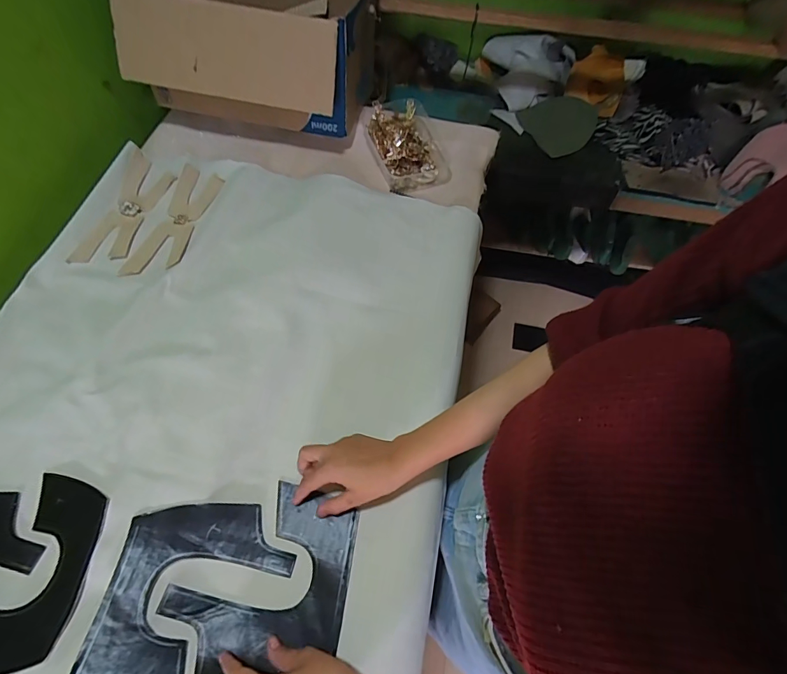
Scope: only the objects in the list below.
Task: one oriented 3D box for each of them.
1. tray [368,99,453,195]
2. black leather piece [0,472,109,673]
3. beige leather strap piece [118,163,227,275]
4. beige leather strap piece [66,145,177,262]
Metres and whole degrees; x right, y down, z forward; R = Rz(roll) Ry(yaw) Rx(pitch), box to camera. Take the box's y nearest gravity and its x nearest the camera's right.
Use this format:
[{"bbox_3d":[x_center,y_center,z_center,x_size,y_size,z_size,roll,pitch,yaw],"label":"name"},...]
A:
[{"bbox_3d":[0.024,-0.356,0.723,0.125,0.060,0.172,-17,64,-12],"label":"tray"},{"bbox_3d":[-0.397,0.236,0.412,0.170,0.010,0.176,1,58,5],"label":"black leather piece"},{"bbox_3d":[-0.341,-0.185,0.636,0.071,0.015,0.223,10,61,4],"label":"beige leather strap piece"},{"bbox_3d":[-0.422,-0.213,0.645,0.084,0.010,0.235,7,62,1],"label":"beige leather strap piece"}]

